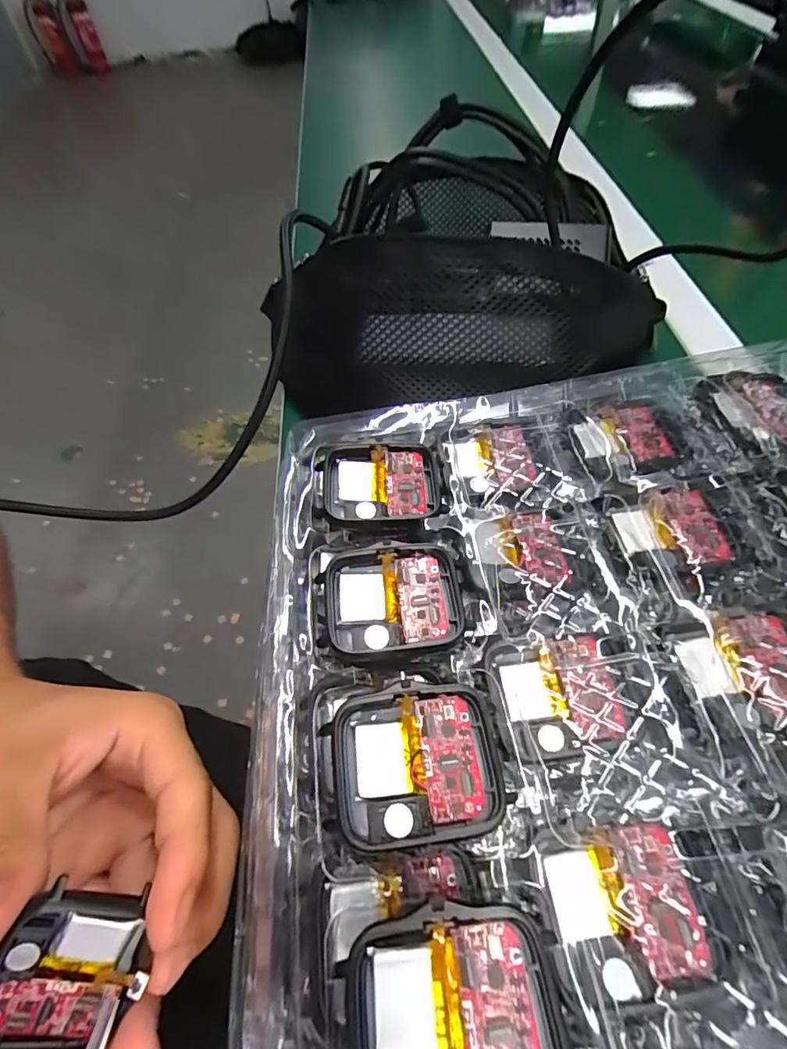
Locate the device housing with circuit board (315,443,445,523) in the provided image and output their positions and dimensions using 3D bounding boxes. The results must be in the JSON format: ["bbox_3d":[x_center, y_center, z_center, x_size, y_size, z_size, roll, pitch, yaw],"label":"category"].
[{"bbox_3d":[-0.005,-0.015,0.183,0.045,0.009,0.035,-4,56,2],"label":"device housing with circuit board"}]

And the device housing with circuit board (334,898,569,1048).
[{"bbox_3d":[0.012,0.102,0.096,0.044,0.008,0.037,-6,56,0],"label":"device housing with circuit board"}]

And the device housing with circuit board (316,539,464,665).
[{"bbox_3d":[-0.001,0.025,0.155,0.045,0.007,0.037,-7,56,-1],"label":"device housing with circuit board"}]

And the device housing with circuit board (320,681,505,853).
[{"bbox_3d":[0.006,0.064,0.127,0.044,0.007,0.037,-9,56,-2],"label":"device housing with circuit board"}]

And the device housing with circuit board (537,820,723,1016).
[{"bbox_3d":[0.057,0.096,0.118,0.036,0.007,0.034,-10,56,-3],"label":"device housing with circuit board"}]

